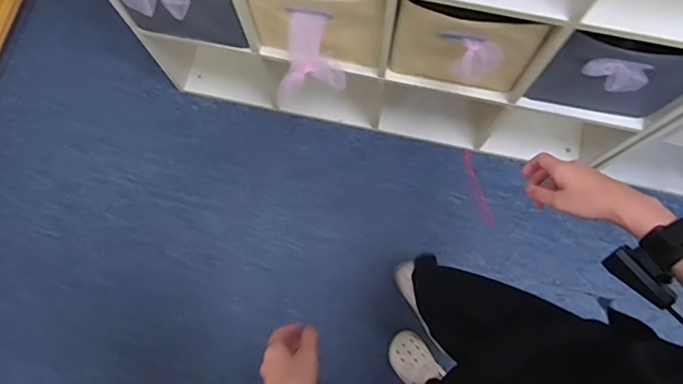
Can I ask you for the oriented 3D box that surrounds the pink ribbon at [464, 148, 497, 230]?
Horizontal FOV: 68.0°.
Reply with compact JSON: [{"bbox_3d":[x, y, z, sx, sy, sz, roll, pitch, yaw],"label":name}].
[{"bbox_3d":[0.392,-0.008,1.449,0.031,0.012,0.232,-16,78,-2],"label":"pink ribbon"}]

